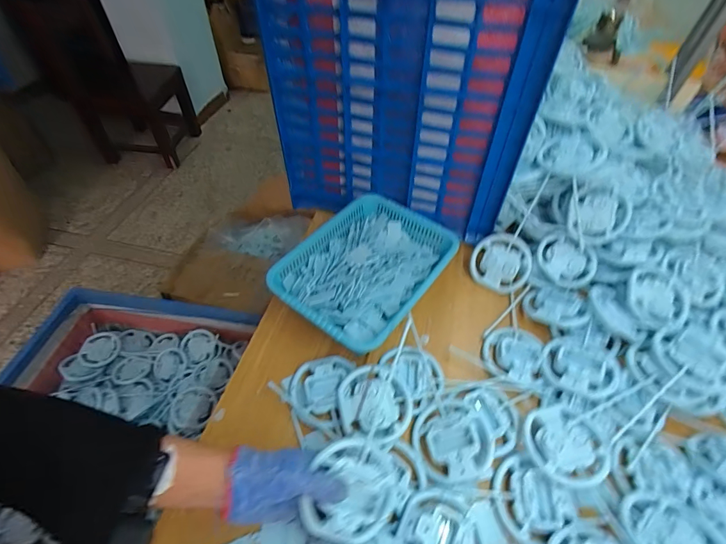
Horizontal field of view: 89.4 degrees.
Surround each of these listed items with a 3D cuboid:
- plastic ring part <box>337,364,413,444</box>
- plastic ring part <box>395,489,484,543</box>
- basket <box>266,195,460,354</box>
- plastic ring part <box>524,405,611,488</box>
[{"bbox_3d":[0.017,0.180,0.502,0.098,0.022,0.099,2,50,-2],"label":"plastic ring part"},{"bbox_3d":[0.088,0.294,0.398,0.094,0.016,0.097,2,50,-2],"label":"plastic ring part"},{"bbox_3d":[0.004,-0.009,0.633,0.221,0.063,0.308,31,55,20],"label":"basket"},{"bbox_3d":[0.264,0.223,0.475,0.089,0.017,0.094,3,50,-1],"label":"plastic ring part"}]

